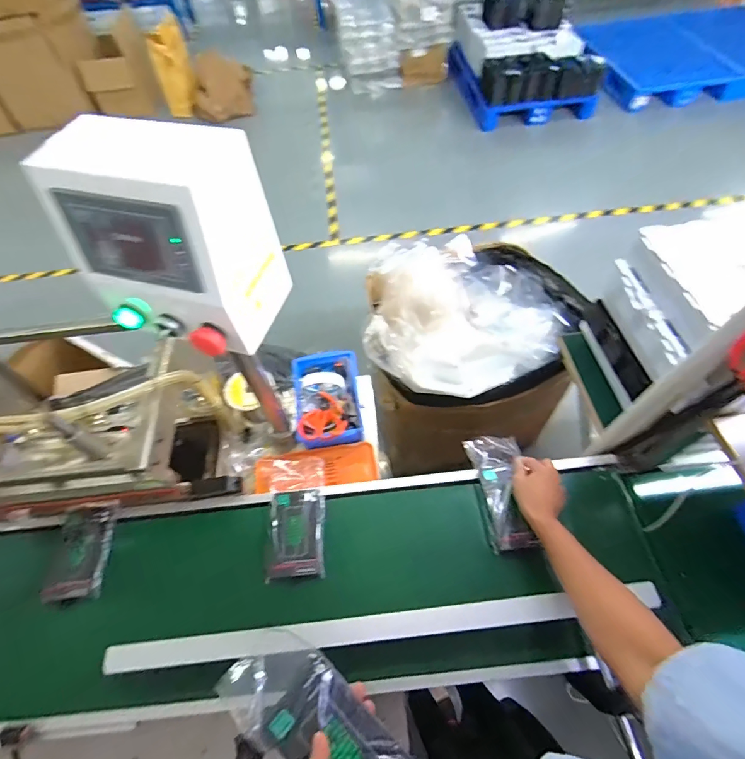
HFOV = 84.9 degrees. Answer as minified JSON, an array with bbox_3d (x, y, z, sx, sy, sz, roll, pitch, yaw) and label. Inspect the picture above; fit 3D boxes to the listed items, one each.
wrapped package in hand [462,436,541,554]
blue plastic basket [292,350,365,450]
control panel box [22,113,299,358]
[{"bbox_3d":[0.217,0.182,0.678,0.085,0.023,0.191,-14,53,8],"label":"wrapped package in hand"},{"bbox_3d":[-0.095,0.041,0.883,0.144,0.064,0.223,-8,57,-2],"label":"blue plastic basket"},{"bbox_3d":[-0.221,-0.143,0.448,0.185,0.187,0.144,14,59,12],"label":"control panel box"}]

